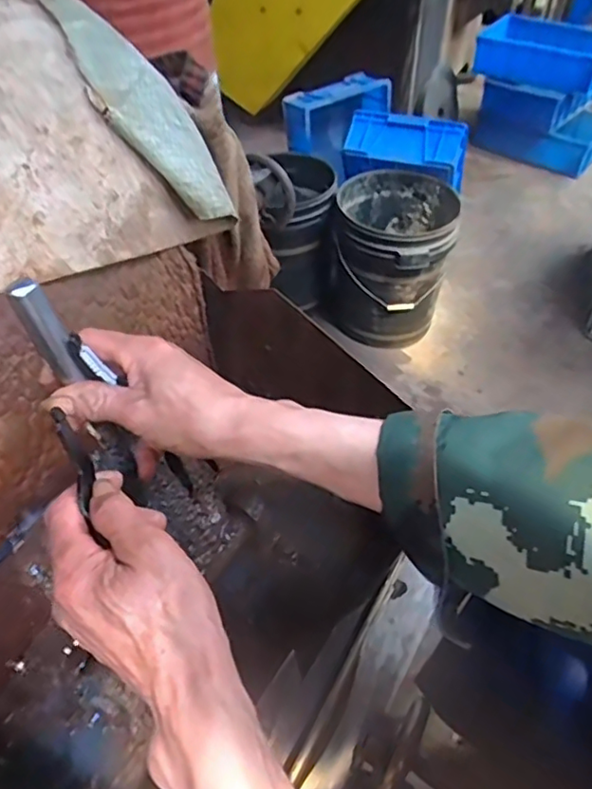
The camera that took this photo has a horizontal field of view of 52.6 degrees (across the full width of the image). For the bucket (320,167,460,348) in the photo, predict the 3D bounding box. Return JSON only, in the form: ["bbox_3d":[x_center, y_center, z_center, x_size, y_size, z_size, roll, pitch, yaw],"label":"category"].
[{"bbox_3d":[0.270,-0.384,1.779,0.344,0.390,0.359,0,47,0],"label":"bucket"}]

